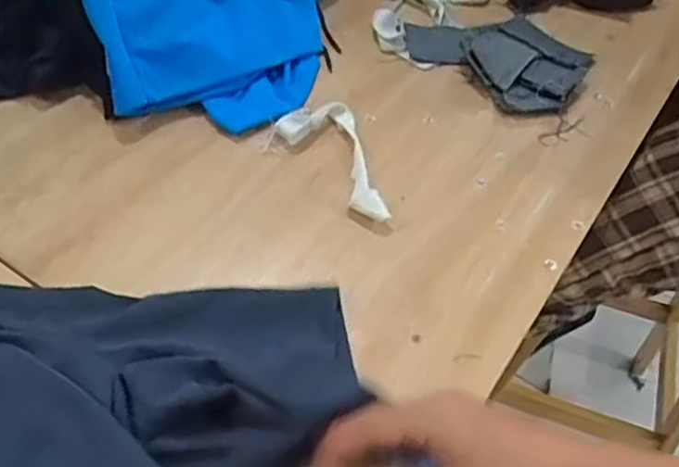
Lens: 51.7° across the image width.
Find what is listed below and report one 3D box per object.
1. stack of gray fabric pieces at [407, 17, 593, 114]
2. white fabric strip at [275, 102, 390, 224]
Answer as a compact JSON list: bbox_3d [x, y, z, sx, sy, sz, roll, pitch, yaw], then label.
[{"bbox_3d":[0.190,-0.218,0.820,0.199,0.024,0.157,32,56,18],"label":"stack of gray fabric pieces"},{"bbox_3d":[-0.010,-0.071,0.685,0.081,0.021,0.153,-7,54,-12],"label":"white fabric strip"}]

